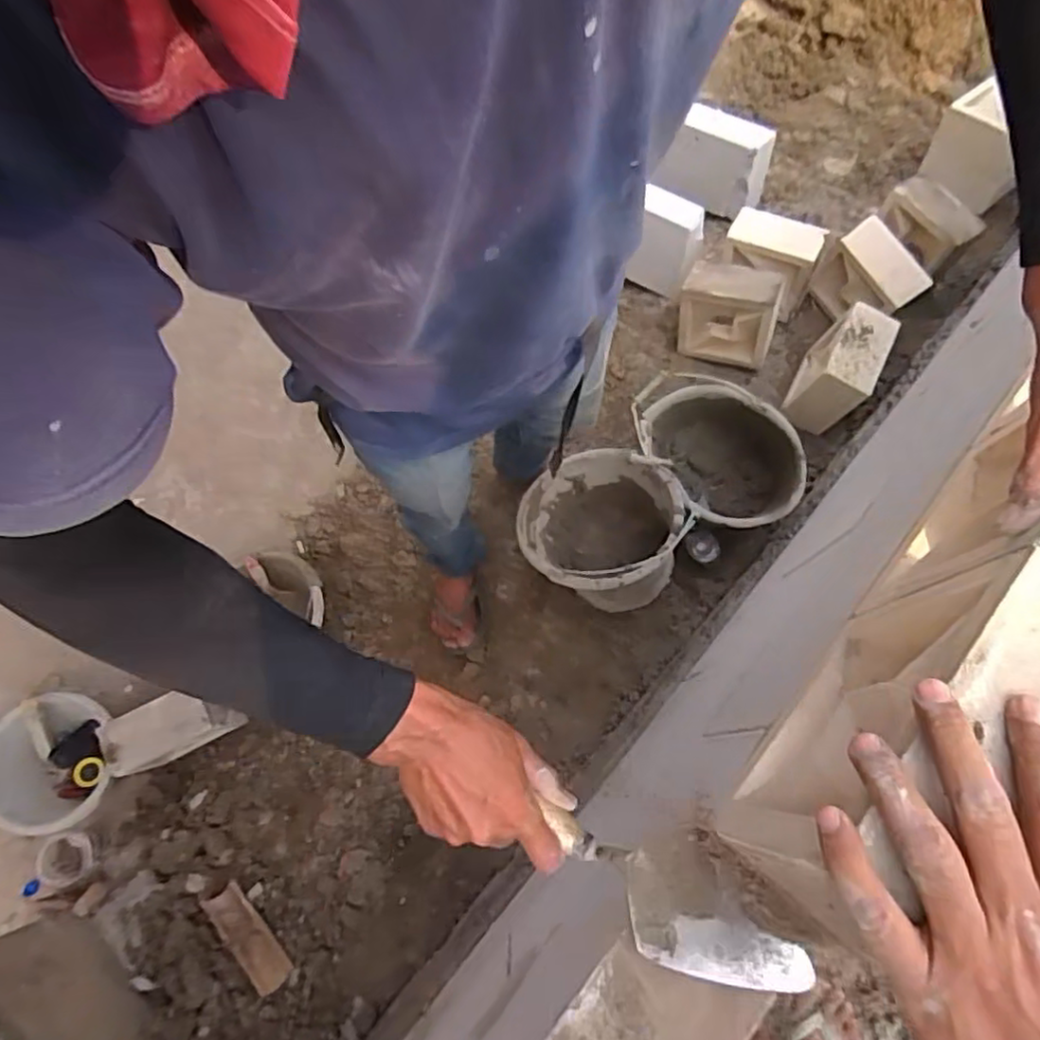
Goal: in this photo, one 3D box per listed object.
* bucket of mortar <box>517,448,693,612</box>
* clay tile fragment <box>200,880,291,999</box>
[{"bbox_3d":[0.179,0.044,1.261,0.297,0.240,0.297,-34,51,1],"label":"bucket of mortar"},{"bbox_3d":[-0.483,0.733,1.148,0.207,0.031,0.063,35,72,27],"label":"clay tile fragment"}]

